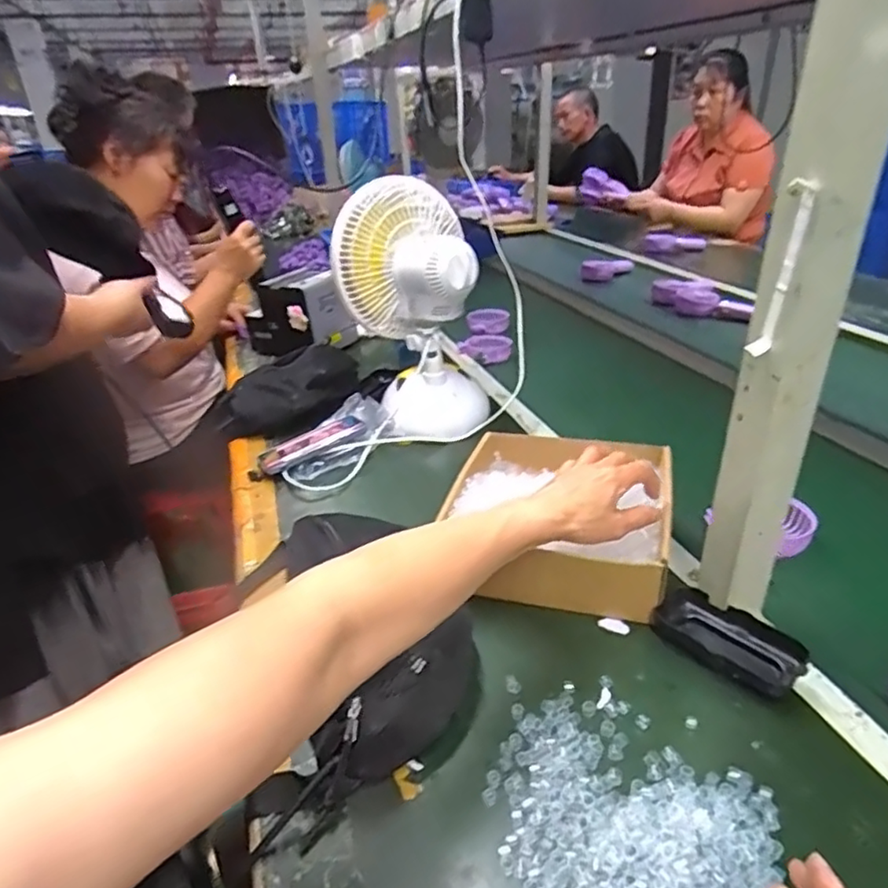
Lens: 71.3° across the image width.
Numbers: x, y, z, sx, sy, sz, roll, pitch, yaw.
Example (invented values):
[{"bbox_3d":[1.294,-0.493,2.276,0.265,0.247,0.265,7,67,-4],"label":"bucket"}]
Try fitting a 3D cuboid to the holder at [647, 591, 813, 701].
[{"bbox_3d":[0.230,0.162,0.503,0.058,0.030,0.108,-28,37,-37],"label":"holder"}]

